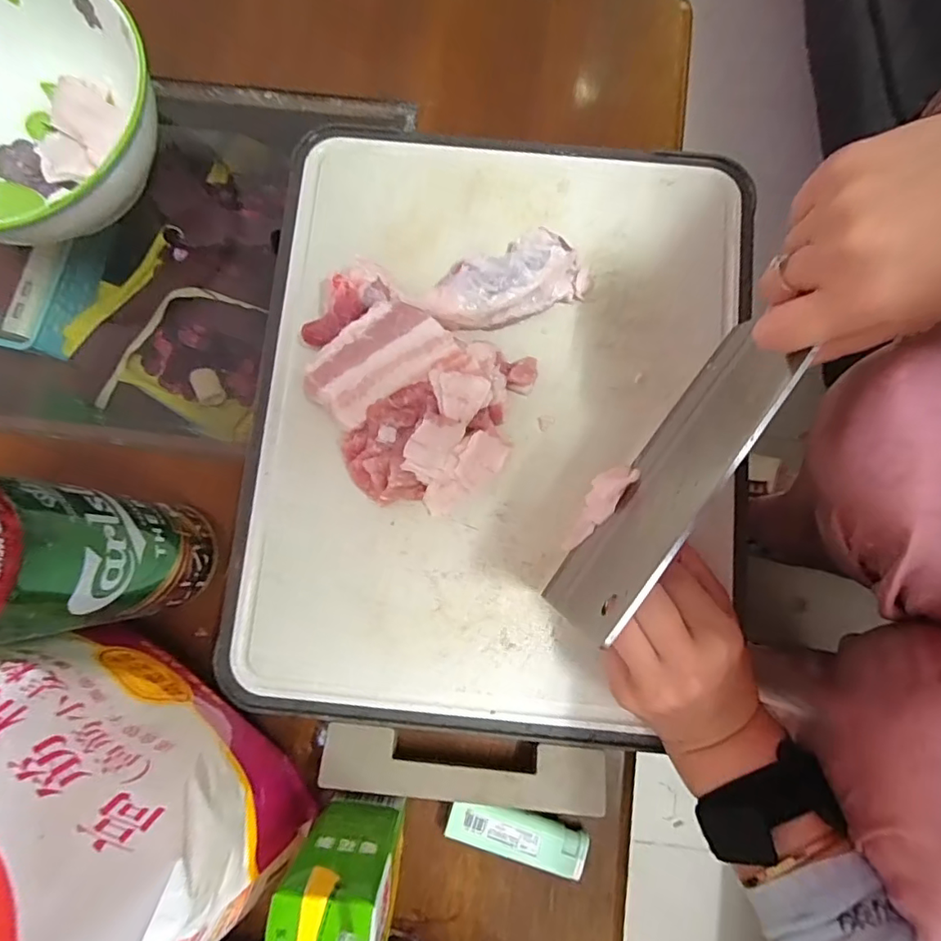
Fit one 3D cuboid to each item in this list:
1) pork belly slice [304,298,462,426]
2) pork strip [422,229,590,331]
[{"bbox_3d":[-0.052,-0.063,0.297,0.078,0.007,0.051,-43,81,-6],"label":"pork belly slice"},{"bbox_3d":[0.023,-0.115,0.326,0.098,0.022,0.046,-24,82,-4],"label":"pork strip"}]

